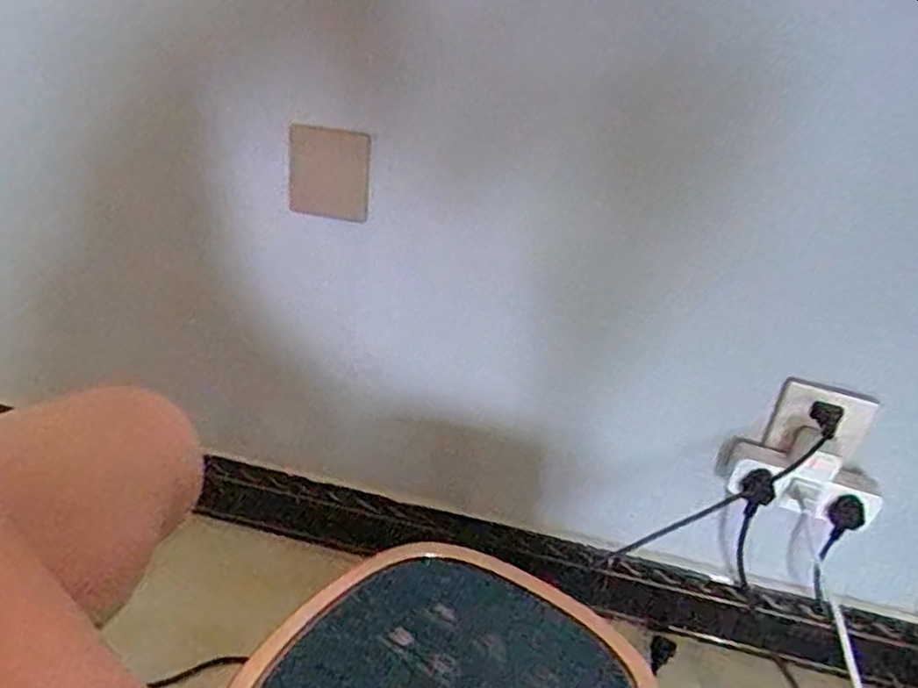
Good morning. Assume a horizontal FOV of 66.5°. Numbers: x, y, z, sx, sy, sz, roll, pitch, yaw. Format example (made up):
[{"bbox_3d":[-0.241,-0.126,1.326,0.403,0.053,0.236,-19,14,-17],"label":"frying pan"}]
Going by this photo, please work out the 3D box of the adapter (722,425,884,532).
[{"bbox_3d":[0.328,0.121,0.664,0.128,0.070,0.055,9,25,4],"label":"adapter"}]

